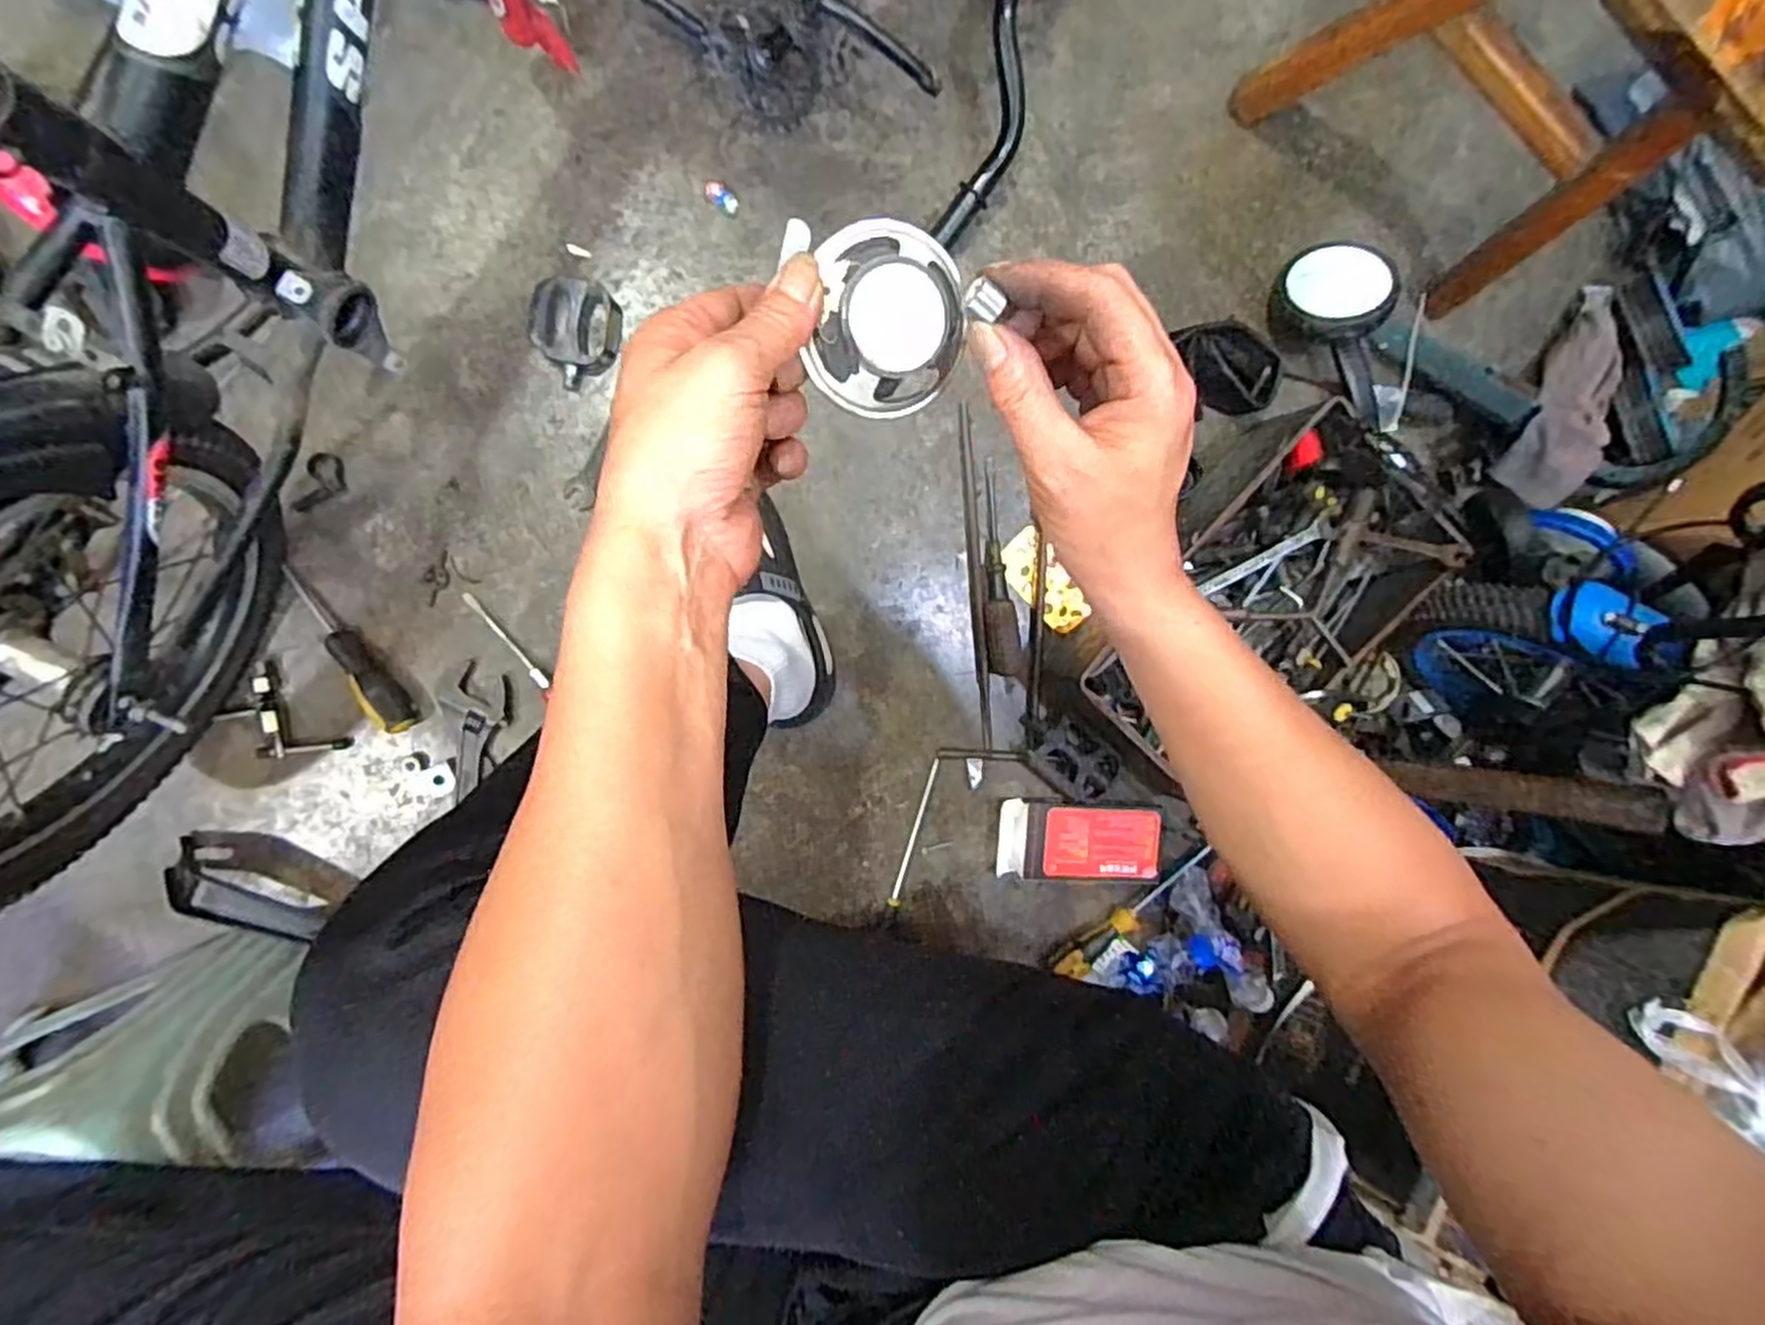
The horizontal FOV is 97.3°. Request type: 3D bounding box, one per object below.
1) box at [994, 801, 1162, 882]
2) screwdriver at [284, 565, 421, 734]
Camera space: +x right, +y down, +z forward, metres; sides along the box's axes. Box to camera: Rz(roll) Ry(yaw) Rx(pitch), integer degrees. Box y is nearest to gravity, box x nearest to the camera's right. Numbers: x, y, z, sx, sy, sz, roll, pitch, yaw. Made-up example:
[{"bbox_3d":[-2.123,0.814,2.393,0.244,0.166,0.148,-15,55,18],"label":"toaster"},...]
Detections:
[{"bbox_3d":[0.207,0.188,0.817,0.164,0.033,0.081,3,96,-7],"label":"box"},{"bbox_3d":[-0.481,-0.013,0.705,0.033,0.032,0.169,-29,99,-3],"label":"screwdriver"}]

